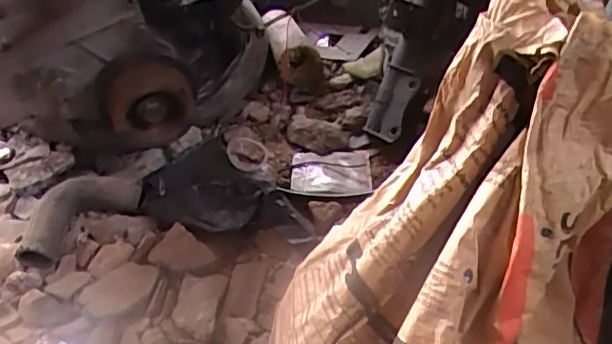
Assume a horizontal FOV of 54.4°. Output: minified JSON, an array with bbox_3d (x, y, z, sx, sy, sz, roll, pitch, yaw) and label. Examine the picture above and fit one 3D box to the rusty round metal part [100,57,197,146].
[{"bbox_3d":[-0.231,-0.097,0.866,0.130,0.130,0.057,-7,37,-9],"label":"rusty round metal part"}]

